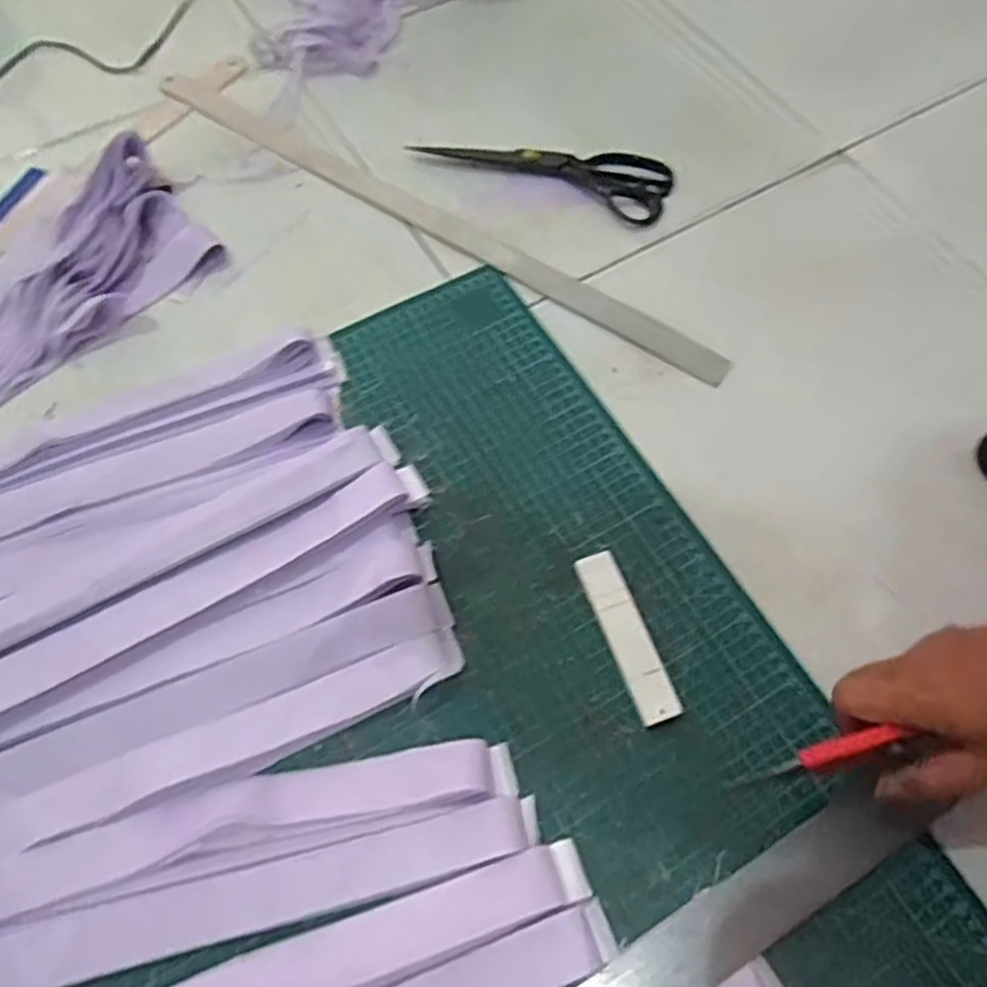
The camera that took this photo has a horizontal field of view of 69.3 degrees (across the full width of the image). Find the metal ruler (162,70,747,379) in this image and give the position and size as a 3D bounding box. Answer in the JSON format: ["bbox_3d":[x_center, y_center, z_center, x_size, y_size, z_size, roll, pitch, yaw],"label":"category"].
[{"bbox_3d":[-0.064,-0.252,0.640,0.598,0.010,0.031,31,69,13],"label":"metal ruler"}]

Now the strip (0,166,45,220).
[{"bbox_3d":[-0.443,-0.277,0.660,0.019,0.006,0.071,19,67,8],"label":"strip"}]

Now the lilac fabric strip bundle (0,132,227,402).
[{"bbox_3d":[-0.385,-0.165,0.591,0.151,0.028,0.316,40,71,16],"label":"lilac fabric strip bundle"}]

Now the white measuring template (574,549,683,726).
[{"bbox_3d":[0.090,0.095,0.483,0.025,0.011,0.117,-19,67,-9],"label":"white measuring template"}]

